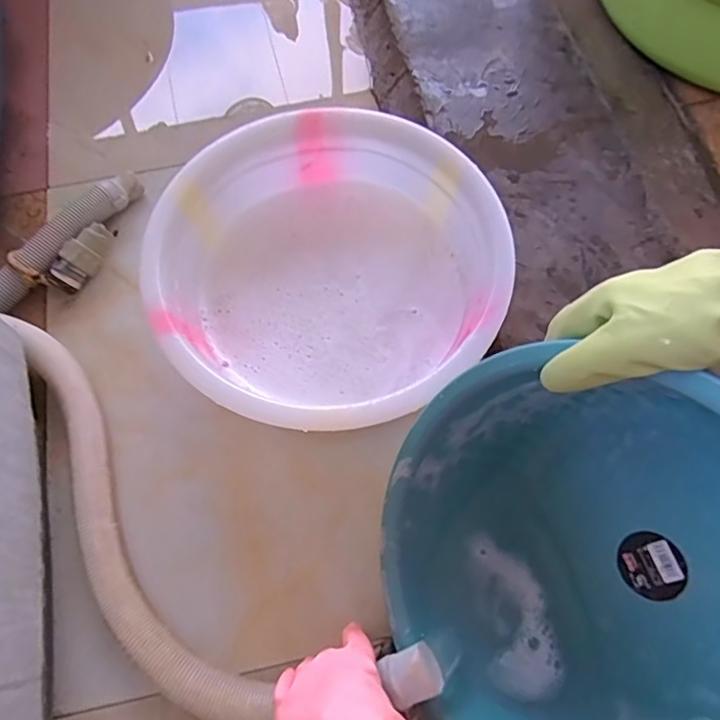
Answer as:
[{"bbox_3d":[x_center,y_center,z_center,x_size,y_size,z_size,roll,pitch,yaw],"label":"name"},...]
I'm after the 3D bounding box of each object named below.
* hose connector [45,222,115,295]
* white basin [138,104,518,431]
[{"bbox_3d":[-0.327,-0.119,0.683,0.041,0.044,0.088,28,71,11],"label":"hose connector"},{"bbox_3d":[-0.027,-0.084,0.583,0.322,0.112,0.331,0,68,0],"label":"white basin"}]

